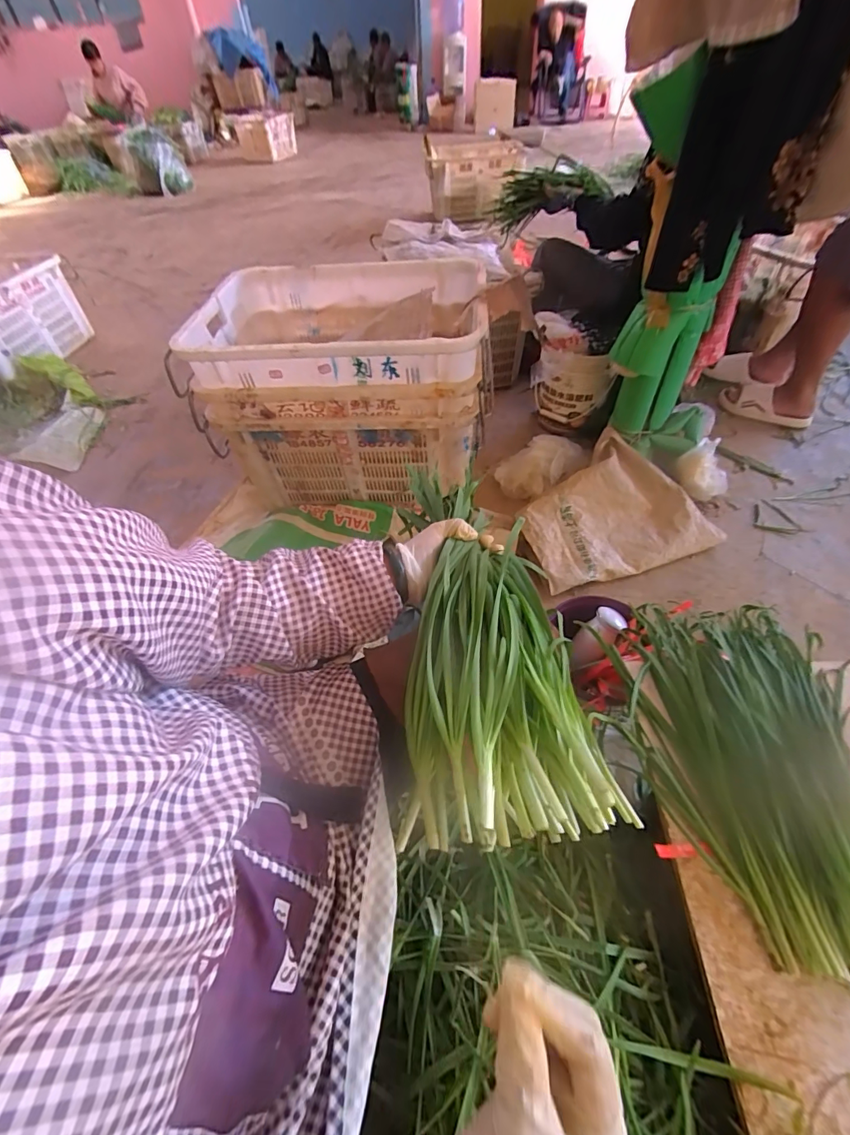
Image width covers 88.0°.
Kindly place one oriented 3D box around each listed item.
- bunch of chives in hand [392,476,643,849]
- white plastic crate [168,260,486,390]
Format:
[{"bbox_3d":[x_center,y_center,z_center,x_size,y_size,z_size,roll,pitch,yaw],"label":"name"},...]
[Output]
[{"bbox_3d":[0.059,0.045,0.459,0.148,0.083,0.414,-3,45,1],"label":"bunch of chives in hand"},{"bbox_3d":[-0.193,-0.582,1.076,0.650,0.142,0.478,-1,51,3],"label":"white plastic crate"}]

